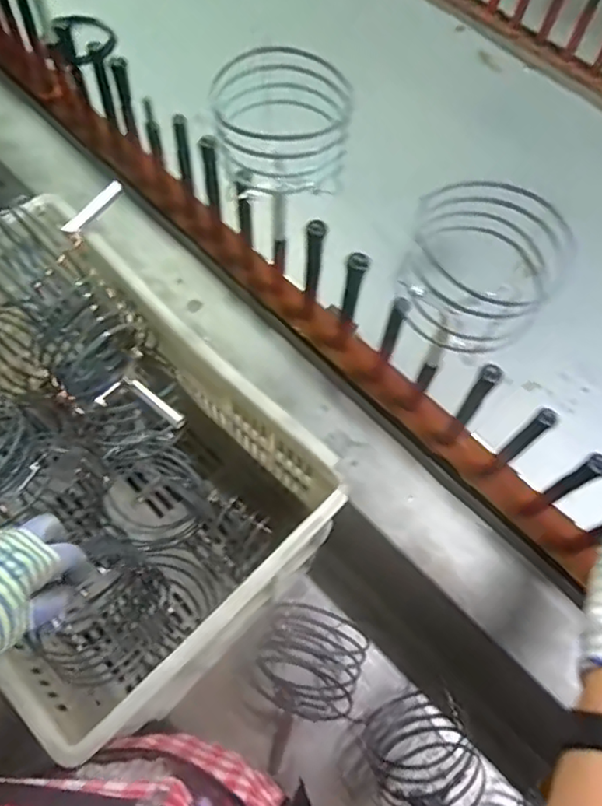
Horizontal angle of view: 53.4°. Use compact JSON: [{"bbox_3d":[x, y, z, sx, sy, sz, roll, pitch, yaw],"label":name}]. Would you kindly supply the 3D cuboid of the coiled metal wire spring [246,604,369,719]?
[{"bbox_3d":[0.012,0.290,0.681,0.111,0.086,0.117,22,65,8],"label":"coiled metal wire spring"}]

